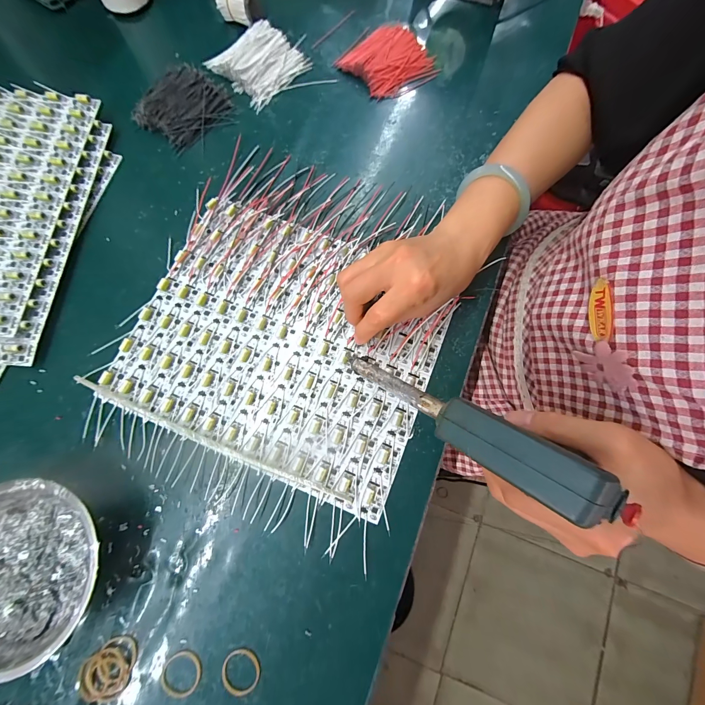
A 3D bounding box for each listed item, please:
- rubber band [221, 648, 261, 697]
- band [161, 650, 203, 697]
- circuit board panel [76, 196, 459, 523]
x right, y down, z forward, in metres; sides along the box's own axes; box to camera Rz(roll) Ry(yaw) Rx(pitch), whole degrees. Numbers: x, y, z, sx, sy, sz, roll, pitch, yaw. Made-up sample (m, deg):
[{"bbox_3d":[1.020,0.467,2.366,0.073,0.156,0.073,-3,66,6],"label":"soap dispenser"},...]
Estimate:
[{"bbox_3d":[-0.087,0.250,0.234,0.030,0.004,0.028,0,76,0],"label":"rubber band"},{"bbox_3d":[-0.134,0.252,0.236,0.031,0.004,0.030,0,76,0],"label":"band"},{"bbox_3d":[-0.066,-0.015,0.297,0.287,0.009,0.239,22,77,6],"label":"circuit board panel"}]

